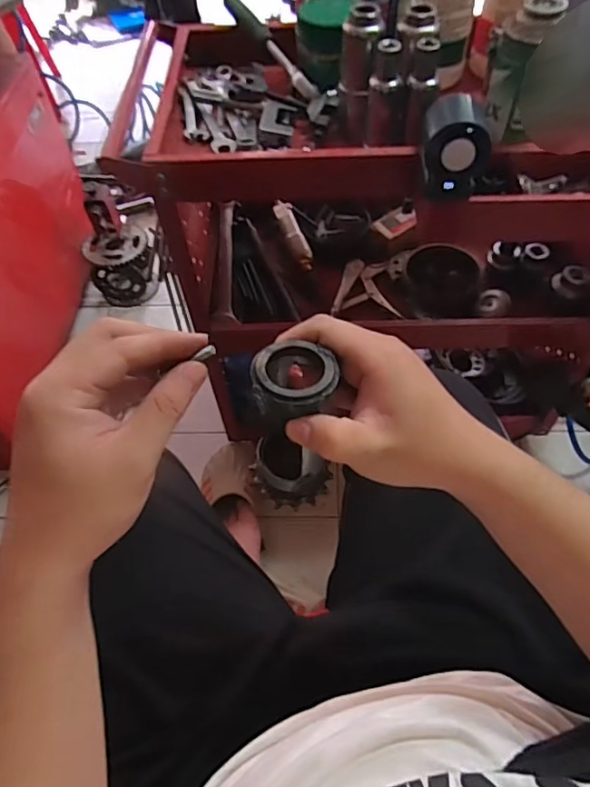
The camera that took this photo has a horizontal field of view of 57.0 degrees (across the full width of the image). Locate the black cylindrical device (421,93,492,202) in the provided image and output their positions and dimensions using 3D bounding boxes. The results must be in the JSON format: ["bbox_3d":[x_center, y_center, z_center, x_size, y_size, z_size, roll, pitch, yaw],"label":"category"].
[{"bbox_3d":[0.156,-0.243,0.541,0.063,0.075,0.077,5,56,7],"label":"black cylindrical device"}]

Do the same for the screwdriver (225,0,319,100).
[{"bbox_3d":[-0.032,-0.494,0.778,0.029,0.021,0.226,-30,73,-16],"label":"screwdriver"}]

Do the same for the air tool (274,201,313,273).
[{"bbox_3d":[-0.001,-0.298,1.013,0.037,0.039,0.160,-20,56,-10],"label":"air tool"}]

